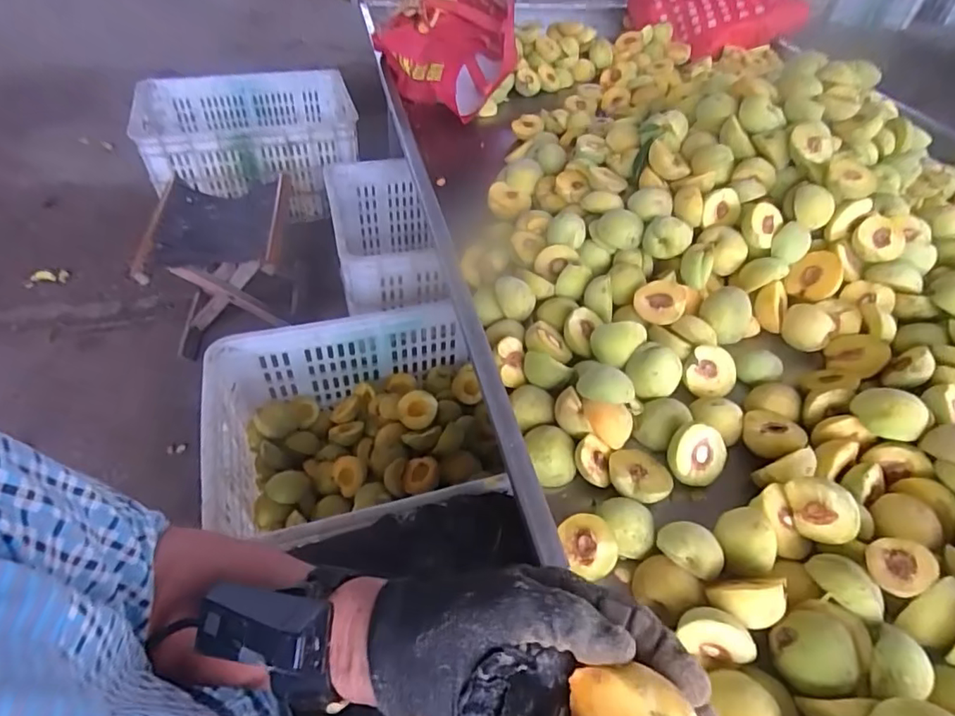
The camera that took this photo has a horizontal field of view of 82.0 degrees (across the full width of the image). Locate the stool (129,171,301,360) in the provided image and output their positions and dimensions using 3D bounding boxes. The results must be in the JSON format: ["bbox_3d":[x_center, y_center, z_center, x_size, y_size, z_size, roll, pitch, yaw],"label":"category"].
[{"bbox_3d":[-0.526,-0.181,1.166,0.245,0.256,0.296,-5,46,-9],"label":"stool"}]

